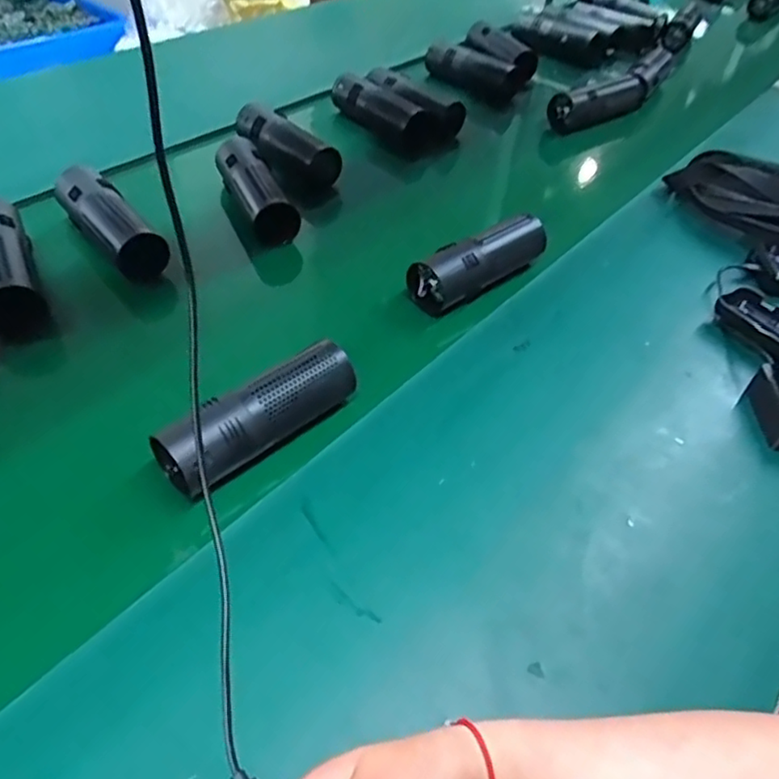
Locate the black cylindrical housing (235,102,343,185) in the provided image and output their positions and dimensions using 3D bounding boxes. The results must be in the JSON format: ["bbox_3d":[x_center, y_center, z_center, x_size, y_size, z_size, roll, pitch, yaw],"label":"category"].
[{"bbox_3d":[-0.141,-0.332,0.849,0.052,0.047,0.177,-33,59,-32],"label":"black cylindrical housing"}]

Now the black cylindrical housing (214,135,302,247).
[{"bbox_3d":[-0.169,-0.245,0.766,0.052,0.053,0.191,-16,51,-22],"label":"black cylindrical housing"}]

